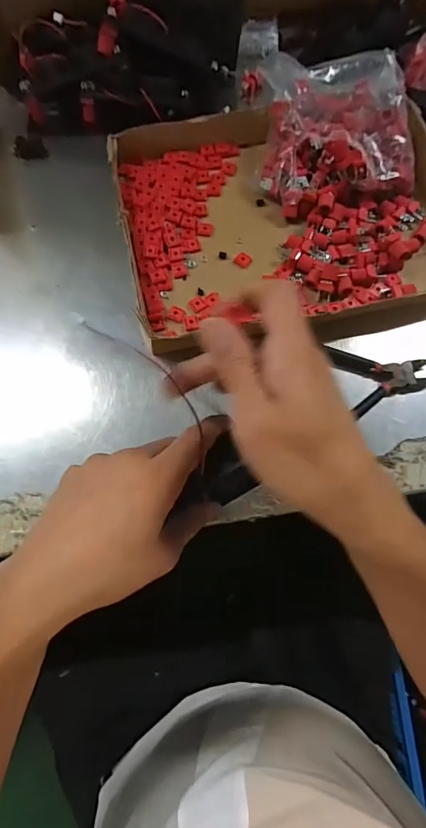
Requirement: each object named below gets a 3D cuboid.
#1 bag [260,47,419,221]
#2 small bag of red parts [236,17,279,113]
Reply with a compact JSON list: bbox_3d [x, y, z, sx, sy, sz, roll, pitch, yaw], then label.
[{"bbox_3d":[0.122,-0.269,0.408,0.138,0.062,0.151,2,74,0],"label":"bag"},{"bbox_3d":[0.049,-0.393,0.481,0.043,0.032,0.104,7,86,1],"label":"small bag of red parts"}]

